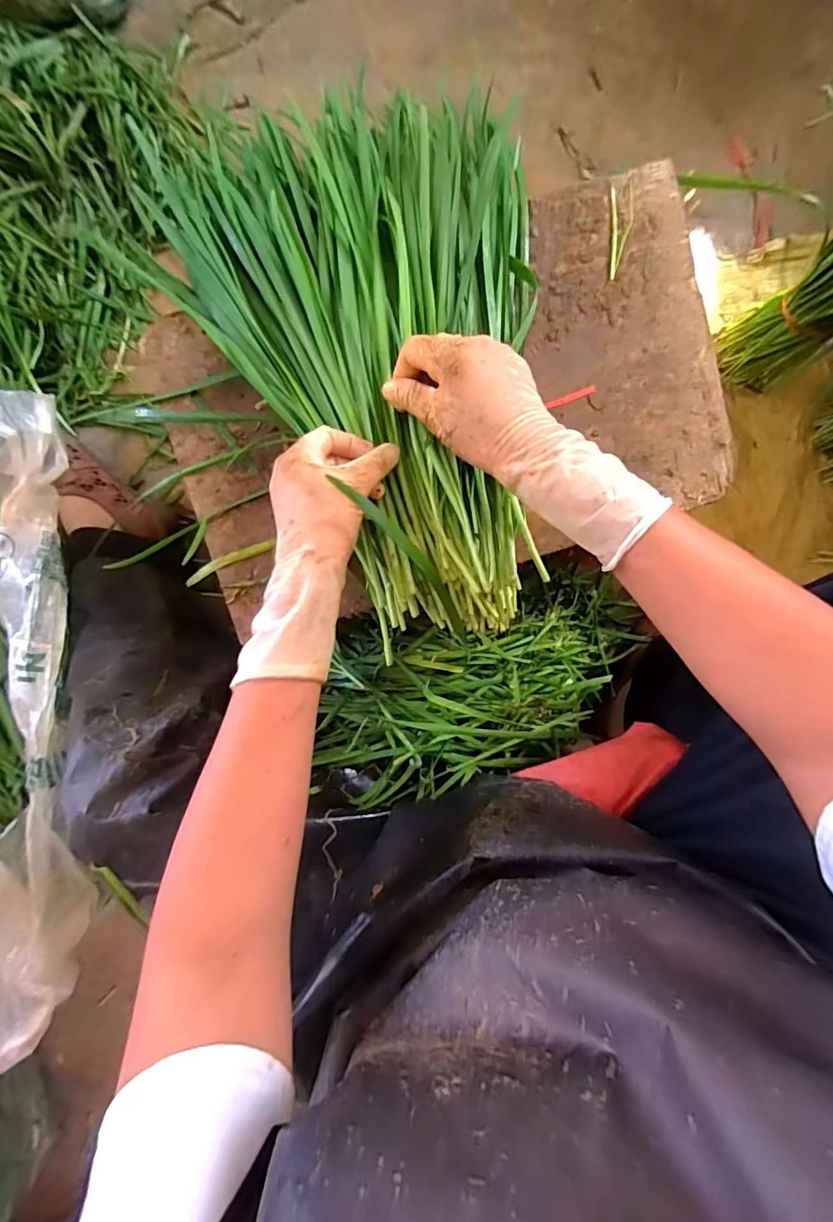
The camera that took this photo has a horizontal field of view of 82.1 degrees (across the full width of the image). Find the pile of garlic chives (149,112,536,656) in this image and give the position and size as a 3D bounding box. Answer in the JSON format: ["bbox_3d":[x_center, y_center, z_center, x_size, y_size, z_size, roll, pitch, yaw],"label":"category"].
[{"bbox_3d":[-0.008,-0.210,0.383,0.279,0.088,0.455,-23,93,1],"label":"pile of garlic chives"}]

